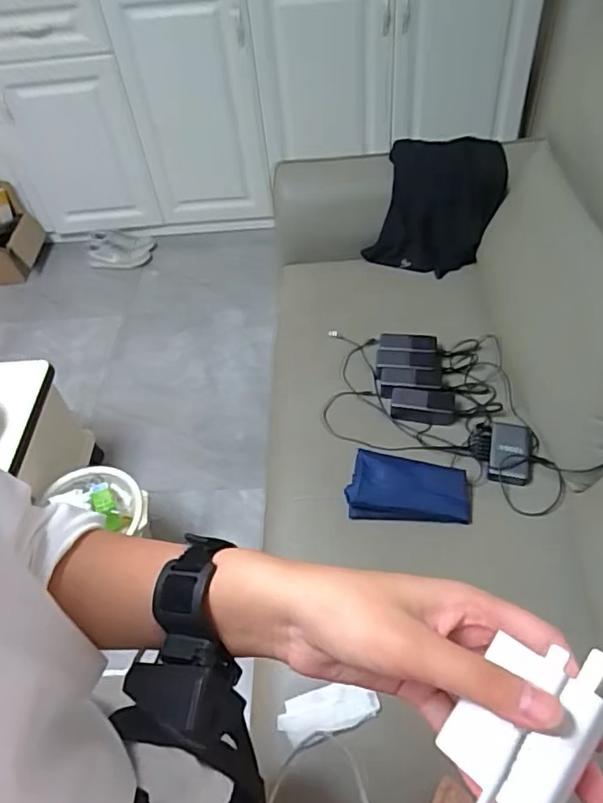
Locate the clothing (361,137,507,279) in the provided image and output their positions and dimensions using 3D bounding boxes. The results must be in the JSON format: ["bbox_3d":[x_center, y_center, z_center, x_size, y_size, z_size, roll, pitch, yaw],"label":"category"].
[{"bbox_3d":[0.346,-0.503,1.490,0.289,0.341,0.050,20,23,12],"label":"clothing"}]

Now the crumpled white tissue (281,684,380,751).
[{"bbox_3d":[0.038,0.463,0.864,0.147,0.019,0.064,-16,50,-7],"label":"crumpled white tissue"}]

